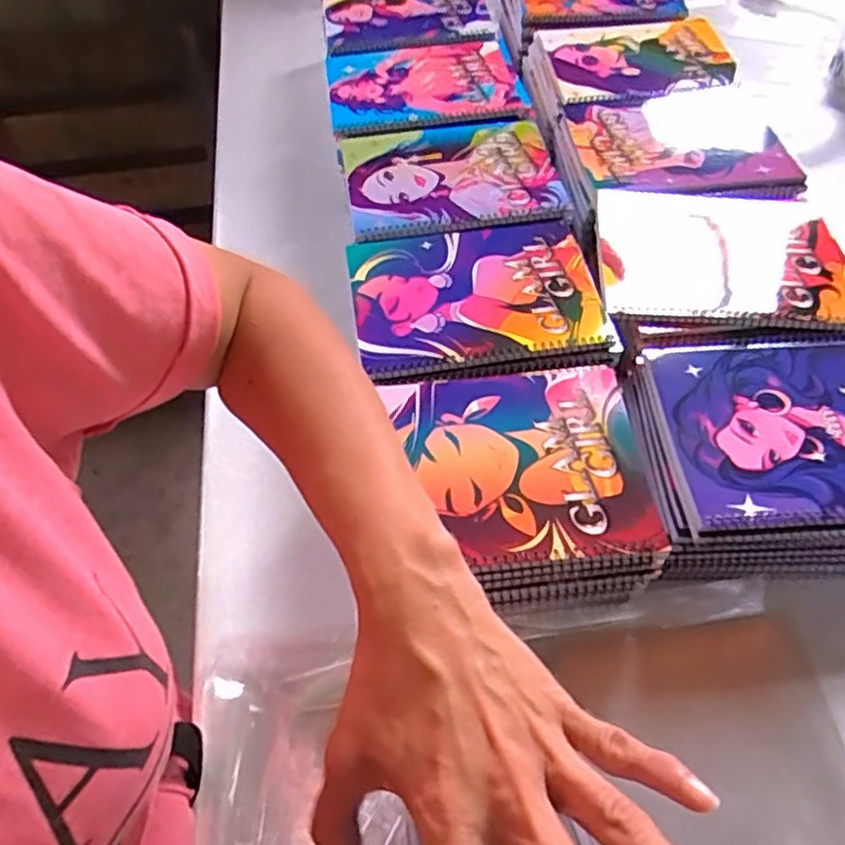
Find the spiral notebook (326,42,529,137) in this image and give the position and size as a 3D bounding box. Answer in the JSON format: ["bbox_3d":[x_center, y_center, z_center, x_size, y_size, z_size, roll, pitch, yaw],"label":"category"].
[{"bbox_3d":[0.001,-0.372,0.732,0.205,0.012,0.158,-9,55,-4],"label":"spiral notebook"}]

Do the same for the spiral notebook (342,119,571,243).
[{"bbox_3d":[0.031,-0.241,0.640,0.206,0.013,0.152,-9,55,-3],"label":"spiral notebook"}]

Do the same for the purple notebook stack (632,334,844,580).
[{"bbox_3d":[0.268,0.020,0.500,0.202,0.073,0.169,-4,55,0],"label":"purple notebook stack"}]

